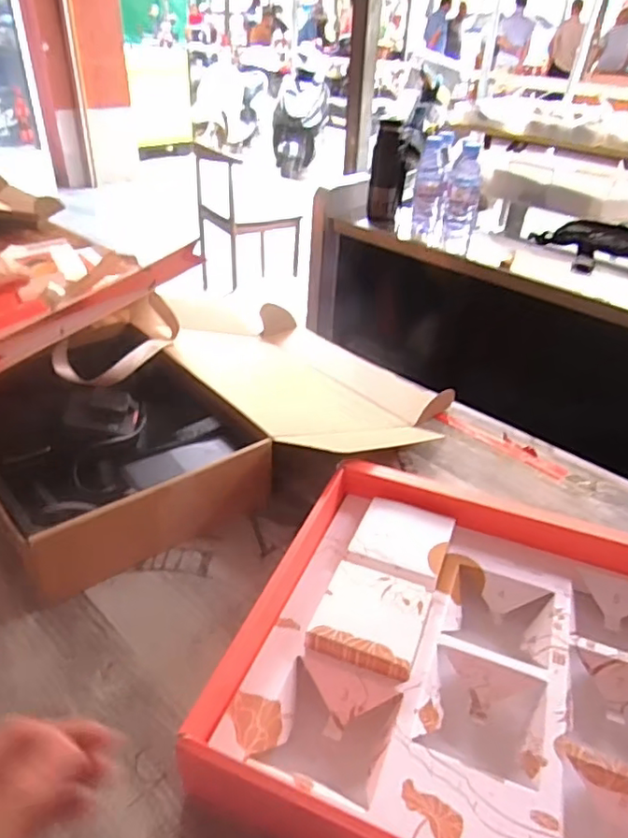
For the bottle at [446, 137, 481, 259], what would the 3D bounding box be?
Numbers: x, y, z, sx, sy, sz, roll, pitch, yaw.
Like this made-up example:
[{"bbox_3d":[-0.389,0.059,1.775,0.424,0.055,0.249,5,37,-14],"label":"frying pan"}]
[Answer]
[{"bbox_3d":[0.303,-0.444,1.207,0.065,0.205,0.057,8,36,7],"label":"bottle"}]

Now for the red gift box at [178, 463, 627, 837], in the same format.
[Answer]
[{"bbox_3d":[0.142,0.197,0.477,0.377,0.053,0.348,16,37,18],"label":"red gift box"}]

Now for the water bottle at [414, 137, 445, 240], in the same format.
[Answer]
[{"bbox_3d":[0.239,-0.464,1.229,0.064,0.199,0.062,8,36,7],"label":"water bottle"}]

